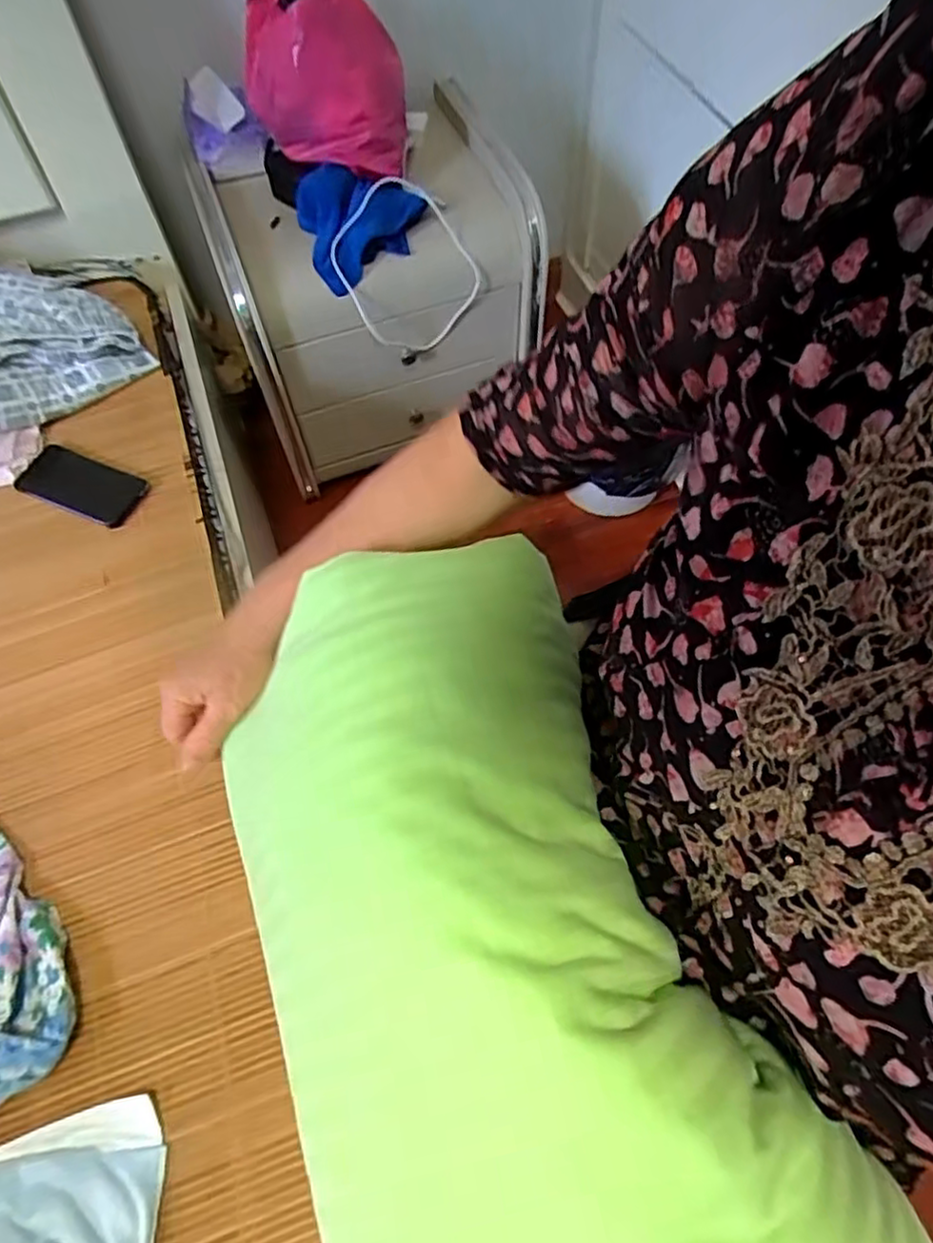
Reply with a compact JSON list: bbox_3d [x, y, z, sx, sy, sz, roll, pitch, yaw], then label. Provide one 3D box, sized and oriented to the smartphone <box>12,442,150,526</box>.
[{"bbox_3d":[-0.480,-0.172,0.847,0.163,0.013,0.083,19,61,13],"label":"smartphone"}]

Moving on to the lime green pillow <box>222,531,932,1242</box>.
[{"bbox_3d":[0.011,0.157,0.338,0.234,0.101,0.433,-19,60,-9],"label":"lime green pillow"}]

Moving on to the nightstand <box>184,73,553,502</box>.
[{"bbox_3d":[-0.131,-0.530,1.174,0.498,0.429,0.315,-17,60,-8],"label":"nightstand"}]

